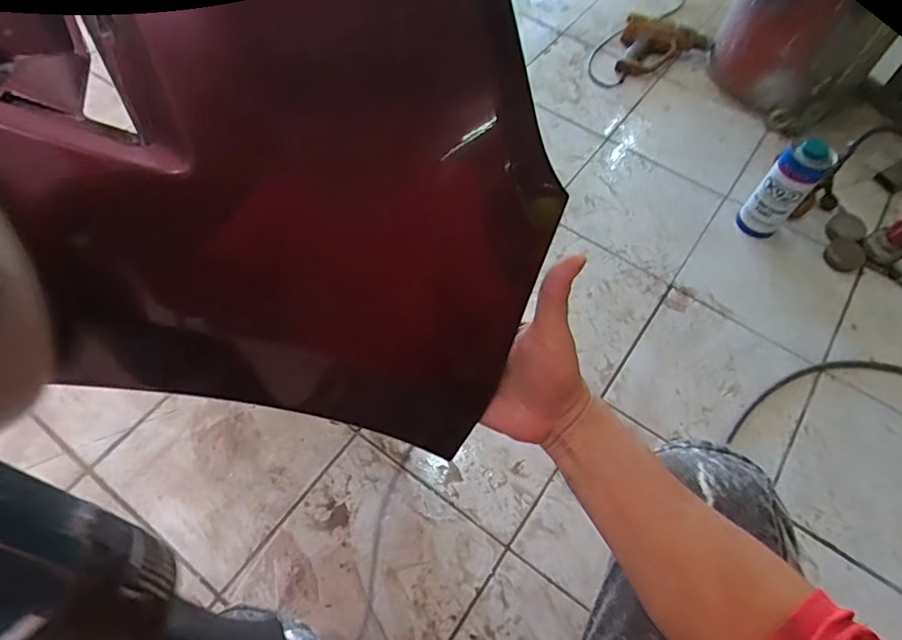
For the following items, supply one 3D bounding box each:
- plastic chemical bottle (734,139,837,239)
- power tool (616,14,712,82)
[{"bbox_3d":[0.656,-0.258,1.044,0.087,0.215,0.070,37,65,16],"label":"plastic chemical bottle"},{"bbox_3d":[0.547,-0.693,1.357,0.214,0.105,0.205,16,61,5],"label":"power tool"}]

